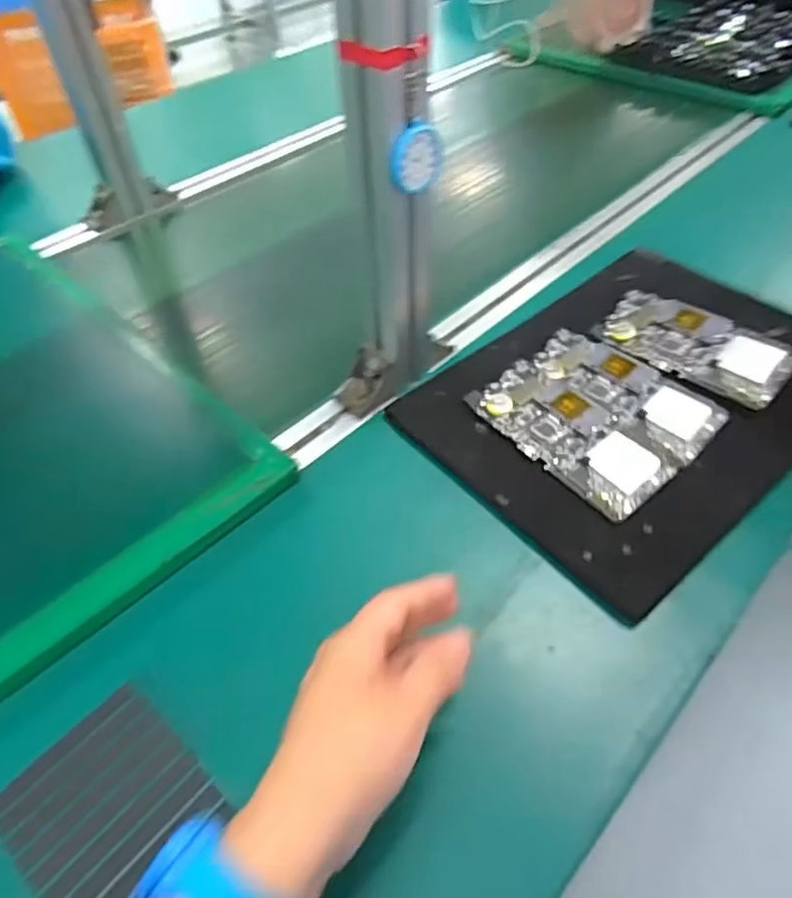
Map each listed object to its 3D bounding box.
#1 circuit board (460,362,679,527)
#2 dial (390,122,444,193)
[{"bbox_3d":[0.132,-0.013,0.485,0.072,0.011,0.152,-35,57,-23],"label":"circuit board"},{"bbox_3d":[0.013,-0.186,0.400,0.037,0.042,0.009,-33,54,-25],"label":"dial"}]

